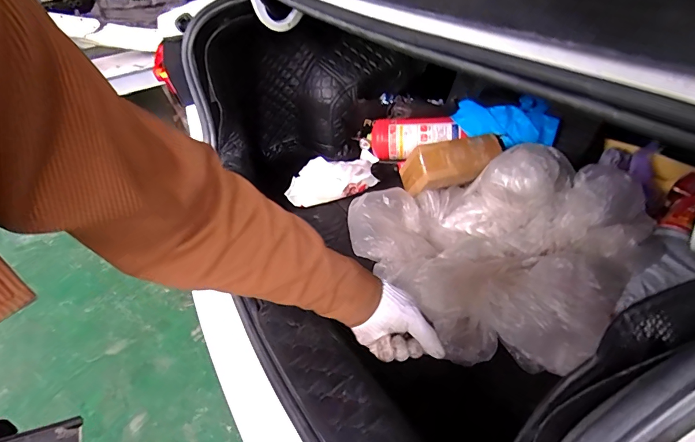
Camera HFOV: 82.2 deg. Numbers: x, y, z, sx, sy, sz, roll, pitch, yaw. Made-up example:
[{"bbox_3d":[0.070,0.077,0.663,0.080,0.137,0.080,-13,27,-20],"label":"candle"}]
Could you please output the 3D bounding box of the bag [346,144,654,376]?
[{"bbox_3d":[0.305,0.023,0.822,0.481,0.184,0.515,-22,43,-22],"label":"bag"}]

